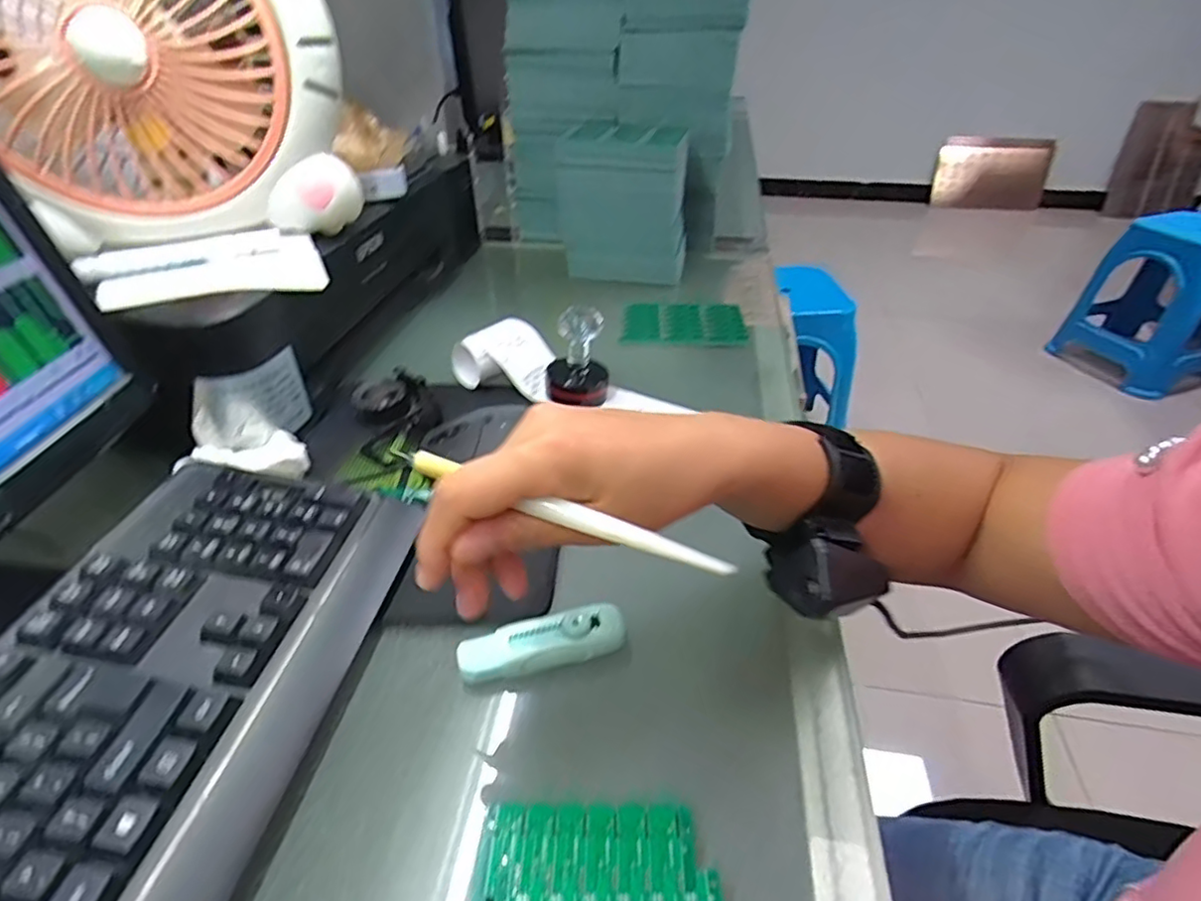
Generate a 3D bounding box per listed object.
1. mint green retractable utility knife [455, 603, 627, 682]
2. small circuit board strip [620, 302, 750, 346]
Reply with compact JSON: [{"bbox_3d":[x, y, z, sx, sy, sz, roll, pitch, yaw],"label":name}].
[{"bbox_3d":[-0.030,0.103,0.332,0.087,0.016,0.025,-9,39,-11],"label":"mint green retractable utility knife"},{"bbox_3d":[0.087,-0.133,0.654,0.124,0.004,0.082,3,40,2],"label":"small circuit board strip"}]

